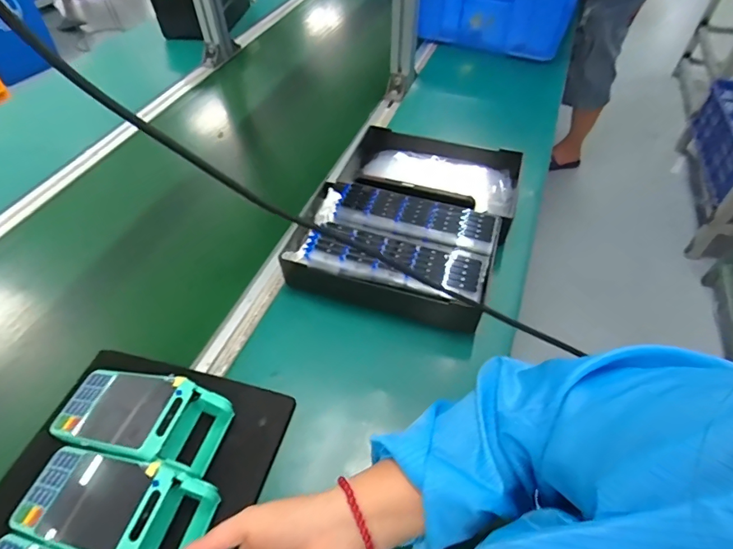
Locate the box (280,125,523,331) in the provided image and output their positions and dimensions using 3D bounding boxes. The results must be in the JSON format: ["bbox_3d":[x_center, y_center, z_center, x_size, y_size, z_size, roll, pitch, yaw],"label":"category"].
[{"bbox_3d":[0.063,-0.094,0.614,0.259,0.092,0.320,17,50,13],"label":"box"}]

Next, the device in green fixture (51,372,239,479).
[{"bbox_3d":[-0.226,0.136,0.425,0.170,0.057,0.074,12,49,9],"label":"device in green fixture"}]

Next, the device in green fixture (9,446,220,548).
[{"bbox_3d":[-0.223,0.196,0.372,0.169,0.054,0.074,11,49,9],"label":"device in green fixture"}]

